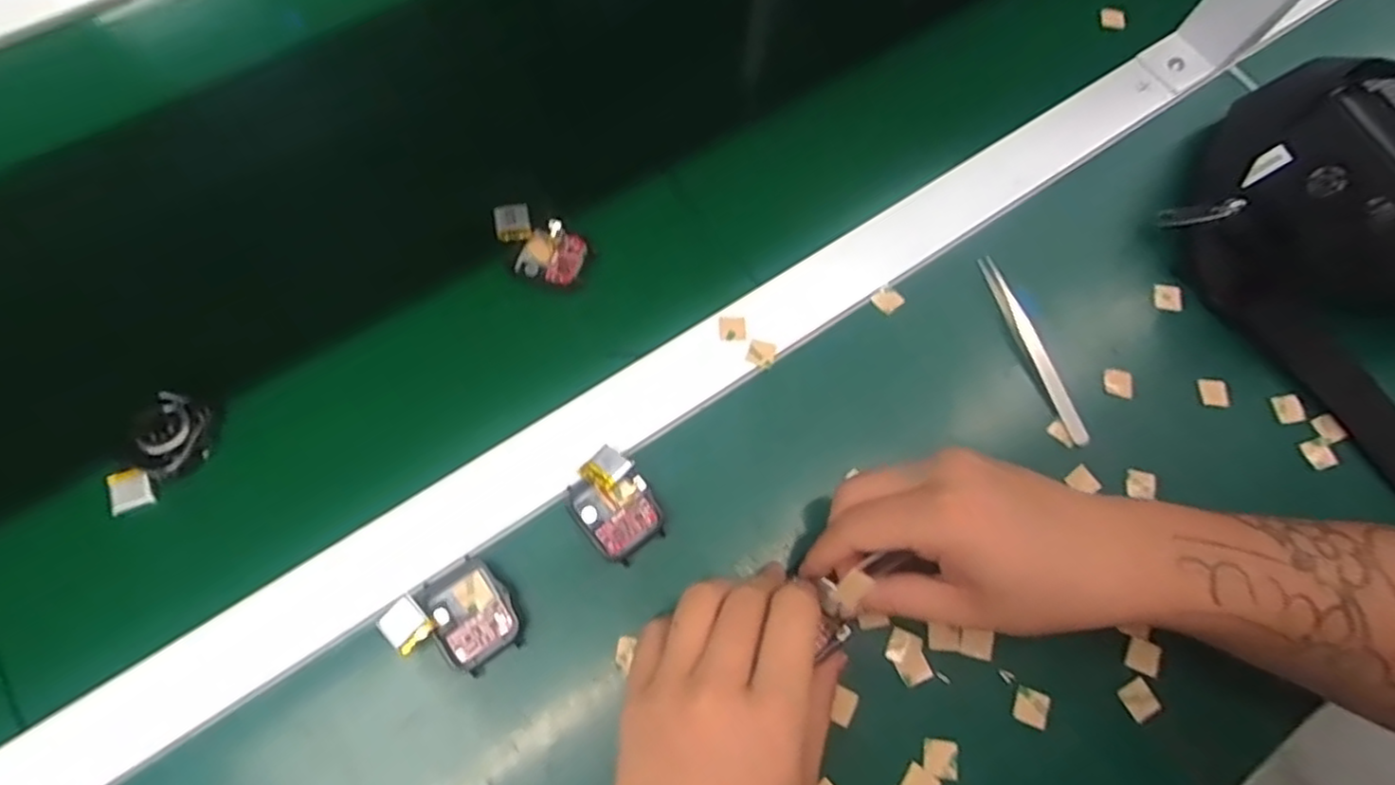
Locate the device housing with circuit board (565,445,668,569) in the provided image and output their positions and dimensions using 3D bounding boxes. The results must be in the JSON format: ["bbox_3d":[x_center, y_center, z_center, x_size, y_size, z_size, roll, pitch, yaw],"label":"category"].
[{"bbox_3d":[-0.041,0.055,0.337,0.038,0.013,0.049,-35,75,-13],"label":"device housing with circuit board"}]

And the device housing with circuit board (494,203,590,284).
[{"bbox_3d":[-0.092,-0.085,0.390,0.056,0.012,0.035,24,71,6],"label":"device housing with circuit board"}]

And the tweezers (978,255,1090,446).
[{"bbox_3d":[0.191,-0.026,0.387,0.013,0.011,0.116,-19,72,-9],"label":"tweezers"}]

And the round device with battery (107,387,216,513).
[{"bbox_3d":[-0.270,0.029,0.342,0.037,0.016,0.061,9,70,1],"label":"round device with battery"}]

